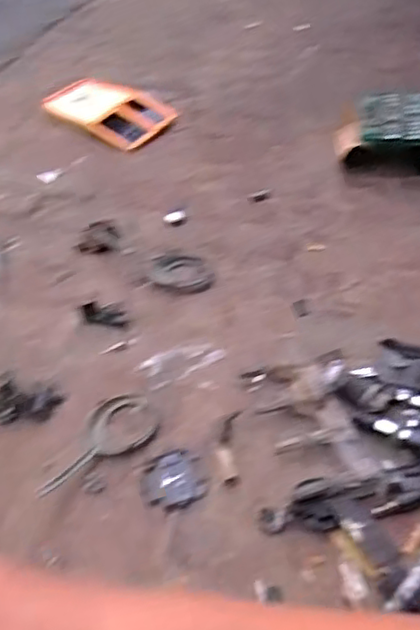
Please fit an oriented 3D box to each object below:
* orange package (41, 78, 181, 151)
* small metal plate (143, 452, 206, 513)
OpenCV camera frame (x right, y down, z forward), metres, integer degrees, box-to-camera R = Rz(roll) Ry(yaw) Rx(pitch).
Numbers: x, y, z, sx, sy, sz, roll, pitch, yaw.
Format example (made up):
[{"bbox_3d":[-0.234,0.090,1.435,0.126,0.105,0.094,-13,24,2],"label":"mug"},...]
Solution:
[{"bbox_3d":[-0.277,-0.555,1.698,0.344,0.054,0.190,24,50,22],"label":"orange package"},{"bbox_3d":[-0.058,0.260,0.991,0.093,0.013,0.095,-15,47,-14],"label":"small metal plate"}]

